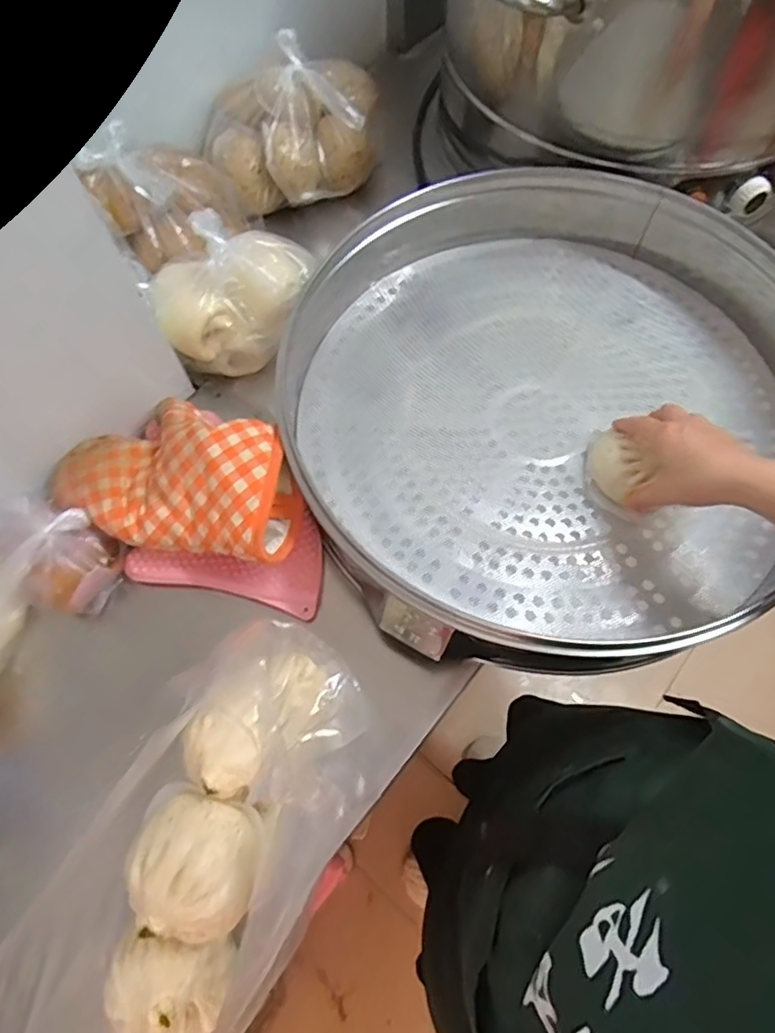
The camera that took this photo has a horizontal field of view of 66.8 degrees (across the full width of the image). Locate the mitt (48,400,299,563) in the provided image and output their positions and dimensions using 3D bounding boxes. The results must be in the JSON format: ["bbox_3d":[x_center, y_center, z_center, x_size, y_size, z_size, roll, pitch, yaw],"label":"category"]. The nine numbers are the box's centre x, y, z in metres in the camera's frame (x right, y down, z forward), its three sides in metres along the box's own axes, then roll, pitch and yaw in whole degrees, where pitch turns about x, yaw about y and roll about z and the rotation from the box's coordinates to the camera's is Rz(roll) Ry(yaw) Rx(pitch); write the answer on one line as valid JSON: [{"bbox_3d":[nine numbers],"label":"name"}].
[{"bbox_3d":[-0.182,-0.038,0.519,0.232,0.061,0.142,26,70,12],"label":"mitt"}]

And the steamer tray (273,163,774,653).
[{"bbox_3d":[0.160,-0.123,0.578,0.513,0.098,0.517,-2,67,0],"label":"steamer tray"}]

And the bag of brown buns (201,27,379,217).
[{"bbox_3d":[-0.112,-0.457,0.708,0.215,0.112,0.137,-11,67,-4],"label":"bag of brown buns"}]

